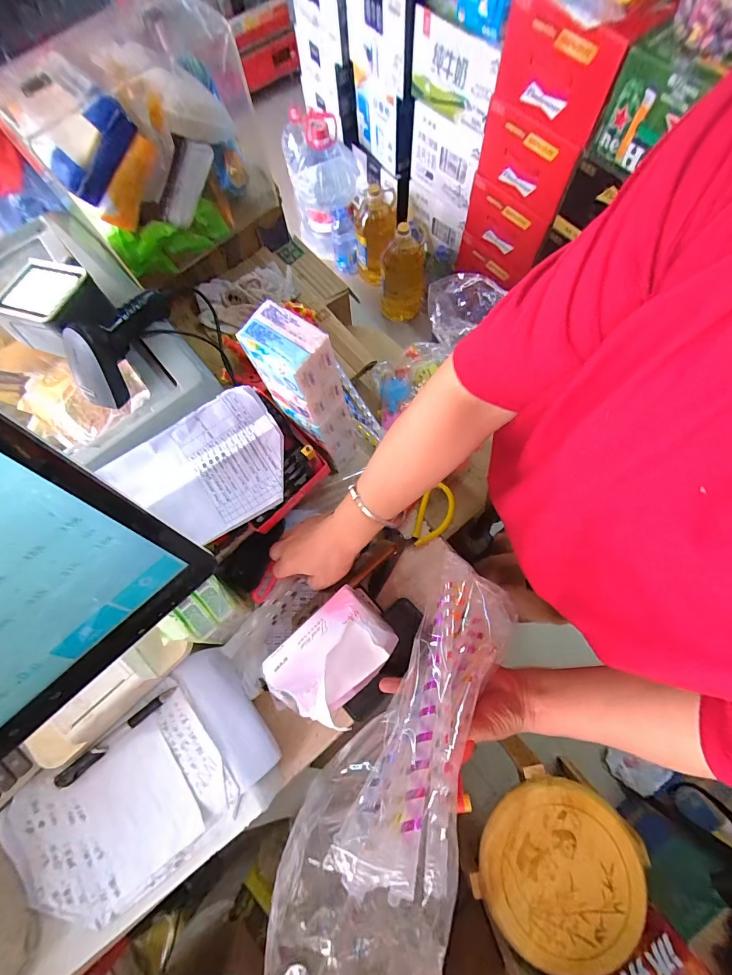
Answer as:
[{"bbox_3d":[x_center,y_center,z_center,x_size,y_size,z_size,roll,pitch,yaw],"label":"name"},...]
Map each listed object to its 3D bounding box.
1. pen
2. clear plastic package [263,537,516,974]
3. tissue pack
[{"bbox_3d":[-0.260,0.260,0.413,0.133,0.012,0.014,-39,74,-10],"label":"pen"},{"bbox_3d":[0.043,0.210,0.319,0.111,0.091,0.347,27,50,10],"label":"clear plastic package"},{"bbox_3d":[-0.037,0.184,0.432,0.138,0.044,0.093,-42,75,-11],"label":"tissue pack"}]

